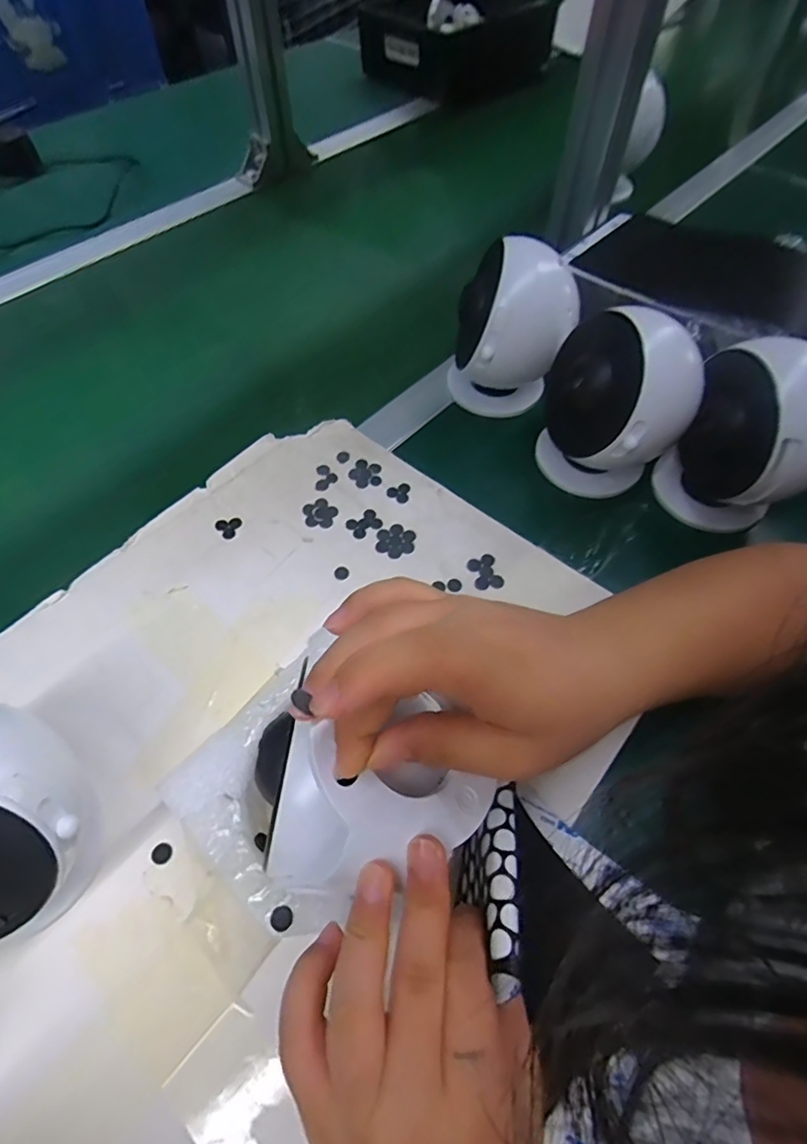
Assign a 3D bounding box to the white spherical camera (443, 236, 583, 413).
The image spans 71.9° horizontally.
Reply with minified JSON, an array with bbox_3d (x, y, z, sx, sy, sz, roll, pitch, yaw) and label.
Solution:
[{"bbox_3d":[0.087,-0.192,0.451,0.089,0.121,0.081,-12,58,-8],"label":"white spherical camera"}]

